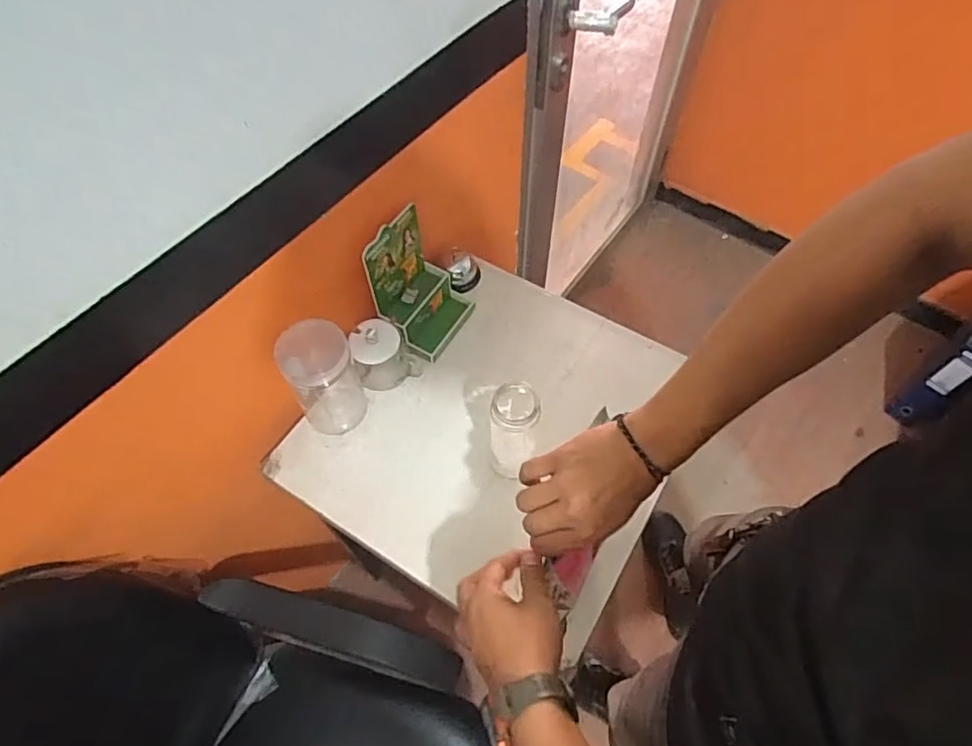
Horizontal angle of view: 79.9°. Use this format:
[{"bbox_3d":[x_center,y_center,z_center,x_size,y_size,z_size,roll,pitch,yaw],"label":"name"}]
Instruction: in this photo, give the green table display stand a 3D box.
[{"bbox_3d":[-0.094,-0.134,0.869,0.111,0.173,0.134,32,65,18],"label":"green table display stand"}]

